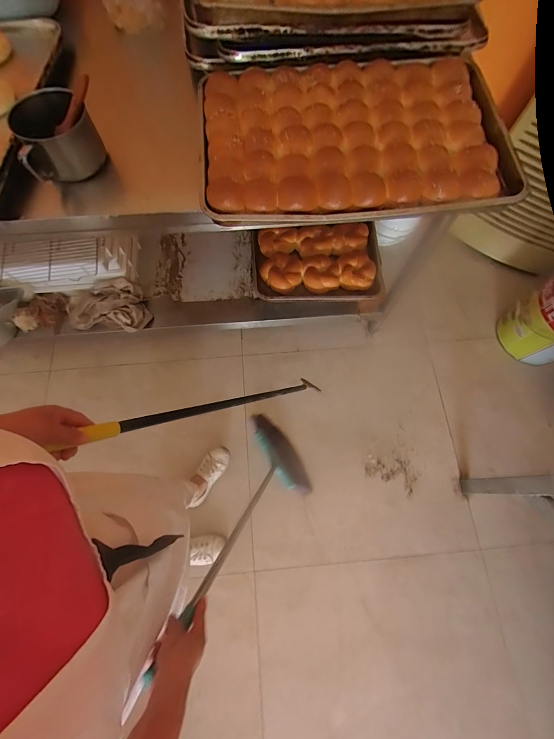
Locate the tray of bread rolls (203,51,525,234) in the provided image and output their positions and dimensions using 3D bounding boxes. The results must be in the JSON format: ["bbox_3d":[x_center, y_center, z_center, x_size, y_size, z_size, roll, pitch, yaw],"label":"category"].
[{"bbox_3d":[0.140,-0.438,0.593,0.564,0.070,0.392,-5,72,-1],"label":"tray of bread rolls"}]

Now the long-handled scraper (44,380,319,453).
[{"bbox_3d":[-0.073,0.074,0.793,0.047,0.834,0.021,47,112,18],"label":"long-handled scraper"}]

